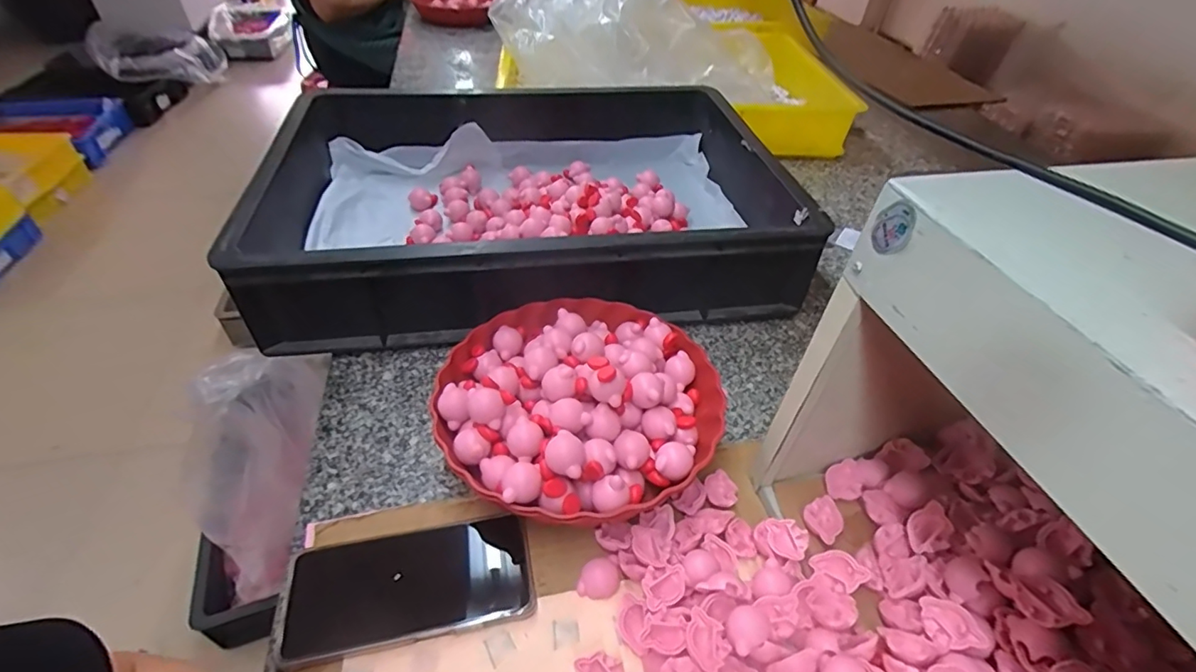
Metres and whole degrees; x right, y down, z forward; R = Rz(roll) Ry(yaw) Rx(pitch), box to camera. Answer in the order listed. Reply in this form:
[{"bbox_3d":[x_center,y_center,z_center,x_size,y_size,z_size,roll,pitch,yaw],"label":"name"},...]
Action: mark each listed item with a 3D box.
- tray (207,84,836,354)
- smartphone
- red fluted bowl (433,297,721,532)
[{"bbox_3d":[-0.085,-0.181,0.690,0.572,0.133,0.437,-8,43,-9],"label":"tray"},{"bbox_3d":[-0.135,0.176,0.388,0.167,0.017,0.082,-9,44,-11],"label":"smartphone"},{"bbox_3d":[-0.015,0.047,0.473,0.234,0.085,0.237,-7,43,-9],"label":"red fluted bowl"}]

